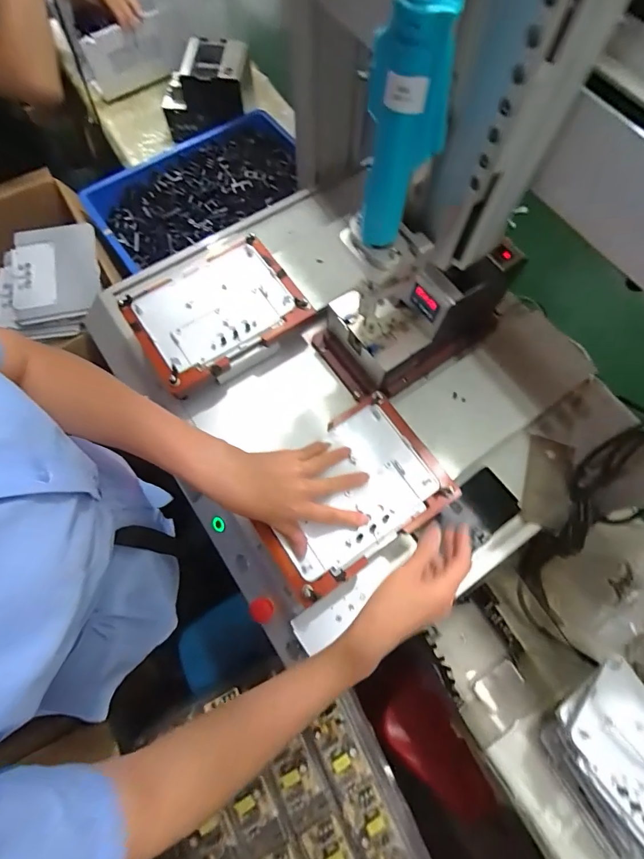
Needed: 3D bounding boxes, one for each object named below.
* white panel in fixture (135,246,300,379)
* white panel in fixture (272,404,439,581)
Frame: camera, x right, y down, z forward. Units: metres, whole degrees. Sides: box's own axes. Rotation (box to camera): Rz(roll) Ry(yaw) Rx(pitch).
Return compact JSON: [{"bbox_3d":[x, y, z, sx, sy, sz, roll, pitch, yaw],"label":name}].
[{"bbox_3d":[-0.144,-0.165,0.552,0.183,0.014,0.137,-32,74,-11],"label":"white panel in fixture"},{"bbox_3d":[0.029,0.073,0.470,0.185,0.015,0.133,-34,75,-12],"label":"white panel in fixture"}]

